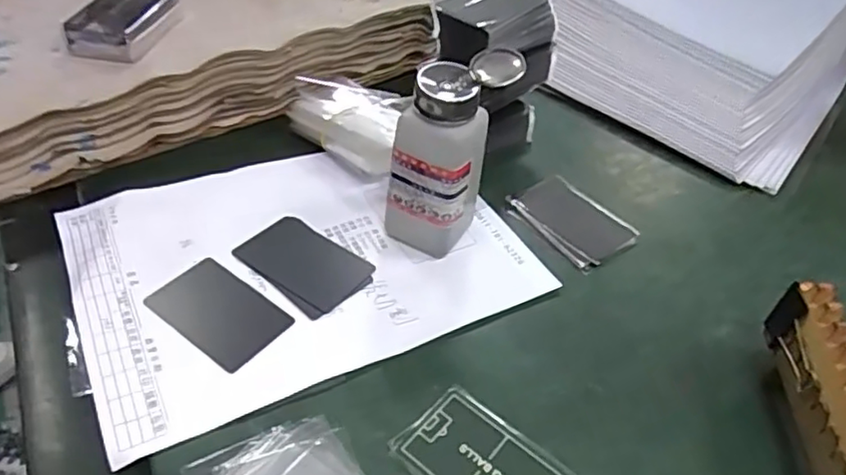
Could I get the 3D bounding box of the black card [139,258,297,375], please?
[{"bbox_3d":[-0.131,0.047,0.405,0.084,0.004,0.055,31,49,23],"label":"black card"}]

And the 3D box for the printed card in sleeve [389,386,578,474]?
[{"bbox_3d":[0.034,0.124,0.342,0.064,0.004,0.090,-32,56,-33],"label":"printed card in sleeve"}]

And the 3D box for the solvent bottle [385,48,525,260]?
[{"bbox_3d":[0.017,-0.056,0.432,0.054,0.140,0.063,29,48,21],"label":"solvent bottle"}]

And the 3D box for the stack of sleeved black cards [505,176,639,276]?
[{"bbox_3d":[0.117,-0.013,0.502,0.067,0.005,0.094,-26,53,-30],"label":"stack of sleeved black cards"}]

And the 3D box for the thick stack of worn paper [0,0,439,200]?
[{"bbox_3d":[-0.232,-0.196,0.587,0.417,0.080,0.257,-25,52,-29],"label":"thick stack of worn paper"}]

